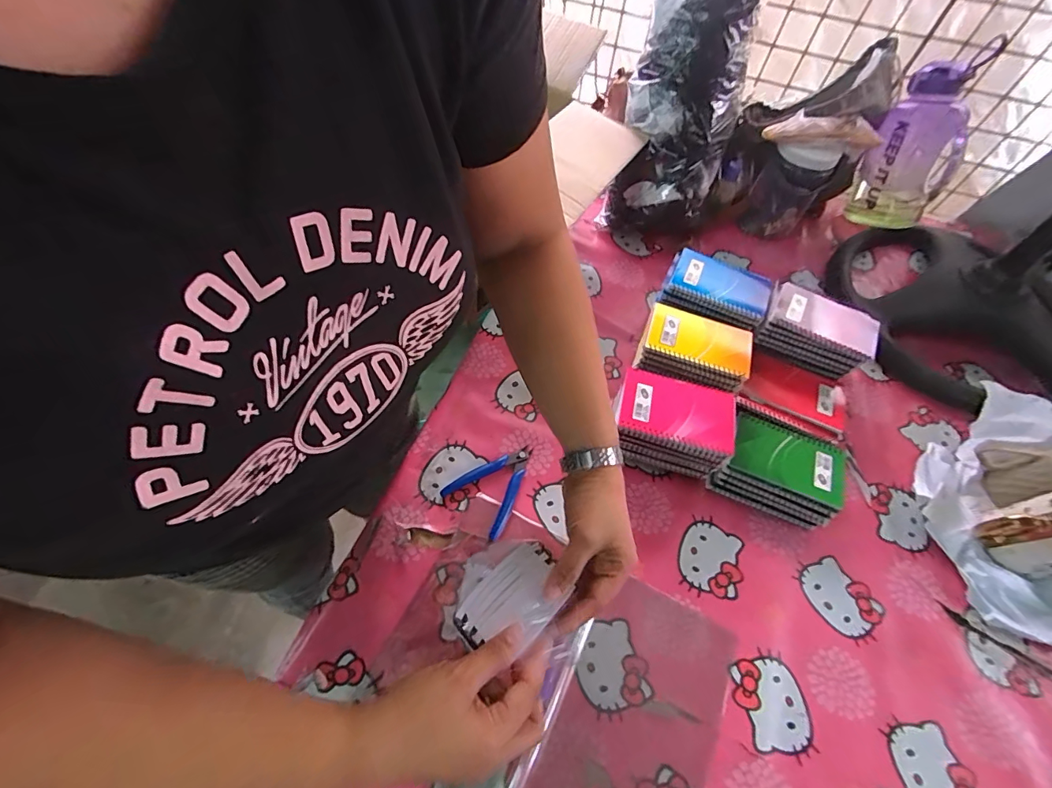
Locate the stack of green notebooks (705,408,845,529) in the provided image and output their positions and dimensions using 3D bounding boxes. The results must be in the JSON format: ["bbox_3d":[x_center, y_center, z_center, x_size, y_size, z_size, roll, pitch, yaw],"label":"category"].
[{"bbox_3d":[0.311,0.090,0.564,0.132,0.053,0.110,22,58,9],"label":"stack of green notebooks"}]

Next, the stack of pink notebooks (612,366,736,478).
[{"bbox_3d":[0.175,0.038,0.561,0.134,0.089,0.094,13,57,4],"label":"stack of pink notebooks"}]

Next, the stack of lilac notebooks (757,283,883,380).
[{"bbox_3d":[0.406,-0.090,0.640,0.141,0.058,0.098,31,61,14],"label":"stack of lilac notebooks"}]

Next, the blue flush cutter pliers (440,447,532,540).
[{"bbox_3d":[-0.036,0.107,0.552,0.084,0.006,0.113,35,61,17],"label":"blue flush cutter pliers"}]

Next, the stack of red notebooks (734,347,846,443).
[{"bbox_3d":[0.364,0.011,0.624,0.135,0.044,0.118,28,60,13],"label":"stack of red notebooks"}]

